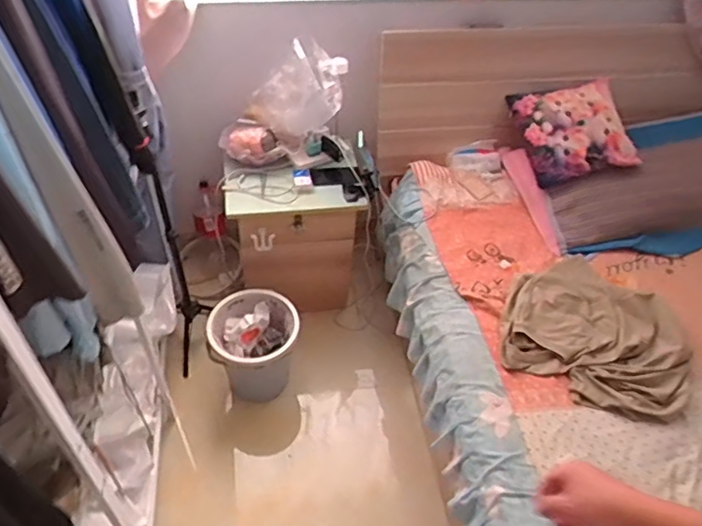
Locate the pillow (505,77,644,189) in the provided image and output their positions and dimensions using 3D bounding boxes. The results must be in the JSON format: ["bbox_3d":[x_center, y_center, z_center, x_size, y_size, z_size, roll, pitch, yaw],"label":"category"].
[{"bbox_3d":[0.595,-0.354,1.567,0.267,0.071,0.246,-14,86,9],"label":"pillow"}]

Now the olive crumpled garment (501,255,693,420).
[{"bbox_3d":[0.573,0.158,1.364,0.408,0.080,0.355,21,49,16],"label":"olive crumpled garment"}]

